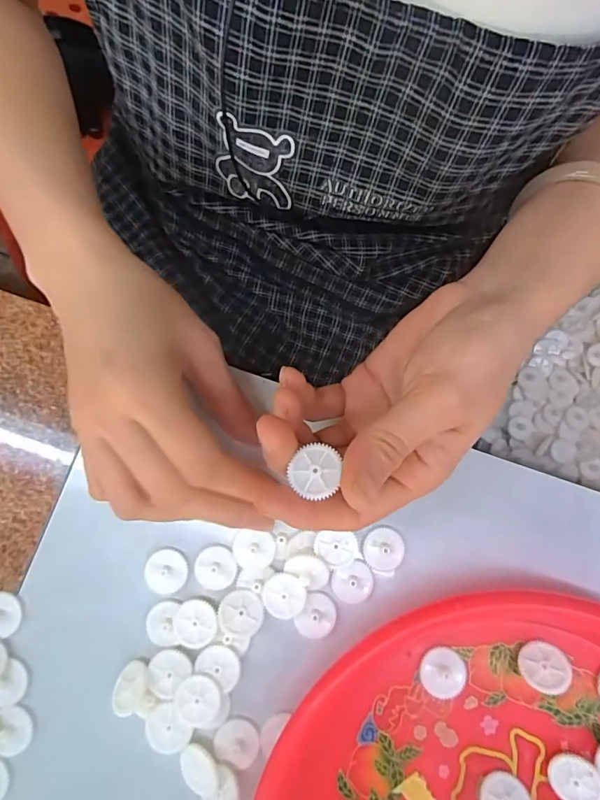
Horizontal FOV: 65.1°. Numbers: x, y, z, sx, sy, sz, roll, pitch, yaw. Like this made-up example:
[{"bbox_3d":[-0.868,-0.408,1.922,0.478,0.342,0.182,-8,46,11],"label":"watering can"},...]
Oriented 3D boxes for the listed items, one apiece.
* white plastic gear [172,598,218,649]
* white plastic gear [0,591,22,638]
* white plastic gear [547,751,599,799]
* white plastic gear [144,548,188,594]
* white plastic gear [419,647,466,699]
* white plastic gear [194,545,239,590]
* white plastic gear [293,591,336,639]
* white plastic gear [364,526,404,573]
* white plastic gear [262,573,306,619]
[{"bbox_3d":[-0.051,0.109,0.228,0.021,0.004,0.023,0,79,1],"label":"white plastic gear"},{"bbox_3d":[-0.150,0.107,0.235,0.020,0.004,0.022,0,79,1],"label":"white plastic gear"},{"bbox_3d":[0.124,0.172,0.212,0.023,0.005,0.022,18,93,26],"label":"white plastic gear"},{"bbox_3d":[-0.068,0.087,0.238,0.021,0.004,0.022,0,79,1],"label":"white plastic gear"},{"bbox_3d":[0.068,0.130,0.224,0.021,0.004,0.021,37,82,7],"label":"white plastic gear"},{"bbox_3d":[-0.042,0.084,0.237,0.020,0.005,0.022,0,79,1],"label":"white plastic gear"},{"bbox_3d":[0.008,0.107,0.231,0.018,0.004,0.021,28,81,6],"label":"white plastic gear"},{"bbox_3d":[0.043,0.075,0.237,0.020,0.004,0.021,0,79,1],"label":"white plastic gear"},{"bbox_3d":[-0.008,0.096,0.230,0.020,0.006,0.021,0,79,1],"label":"white plastic gear"}]

